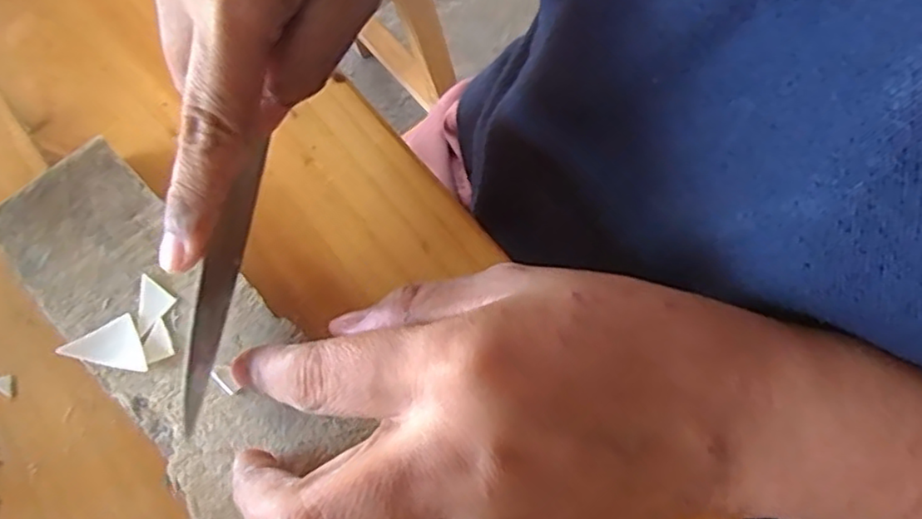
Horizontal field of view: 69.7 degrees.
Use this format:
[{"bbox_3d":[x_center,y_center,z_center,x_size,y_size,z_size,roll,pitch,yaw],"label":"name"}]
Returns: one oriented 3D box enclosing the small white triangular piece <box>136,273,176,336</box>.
[{"bbox_3d":[-0.104,0.014,0.216,0.014,0.004,0.016,33,72,14],"label":"small white triangular piece"}]

